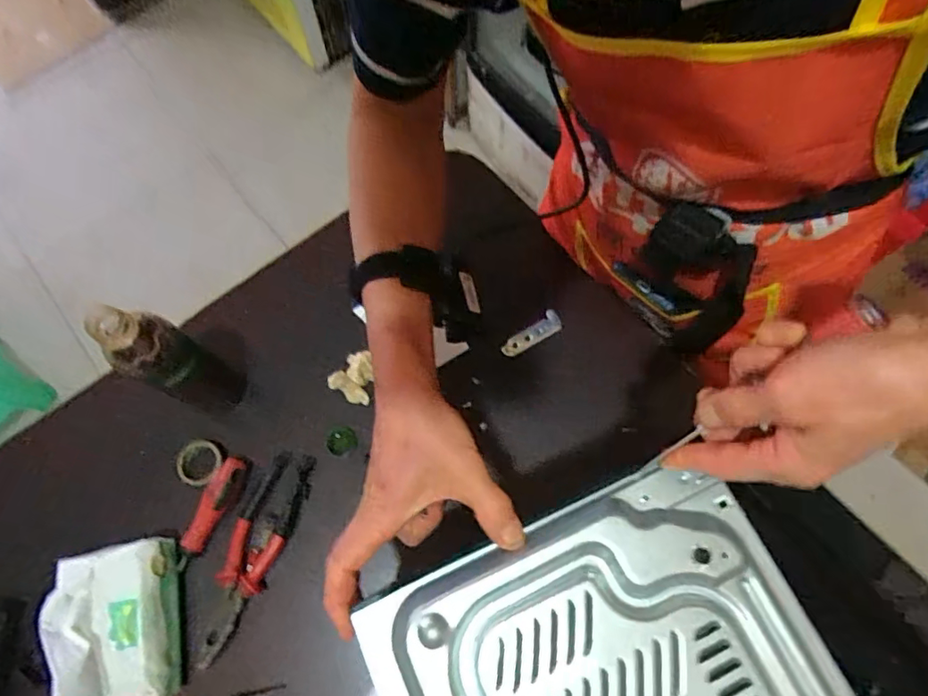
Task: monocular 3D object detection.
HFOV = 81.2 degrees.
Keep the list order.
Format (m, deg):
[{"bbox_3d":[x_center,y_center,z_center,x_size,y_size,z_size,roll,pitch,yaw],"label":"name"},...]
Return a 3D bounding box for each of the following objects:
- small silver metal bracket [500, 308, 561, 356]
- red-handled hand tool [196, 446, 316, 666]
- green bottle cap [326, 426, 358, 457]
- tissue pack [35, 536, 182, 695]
[{"bbox_3d":[0.080,-0.015,0.641,0.081,0.006,0.024,-34,74,-10],"label":"small silver metal bracket"},{"bbox_3d":[-0.219,0.209,0.561,0.054,0.029,0.205,19,72,7],"label":"red-handled hand tool"},{"bbox_3d":[-0.135,0.102,0.598,0.033,0.017,0.029,-35,74,-11],"label":"green bottle cap"},{"bbox_3d":[-0.331,0.259,0.501,0.094,0.069,0.141,-11,71,-3],"label":"tissue pack"}]

